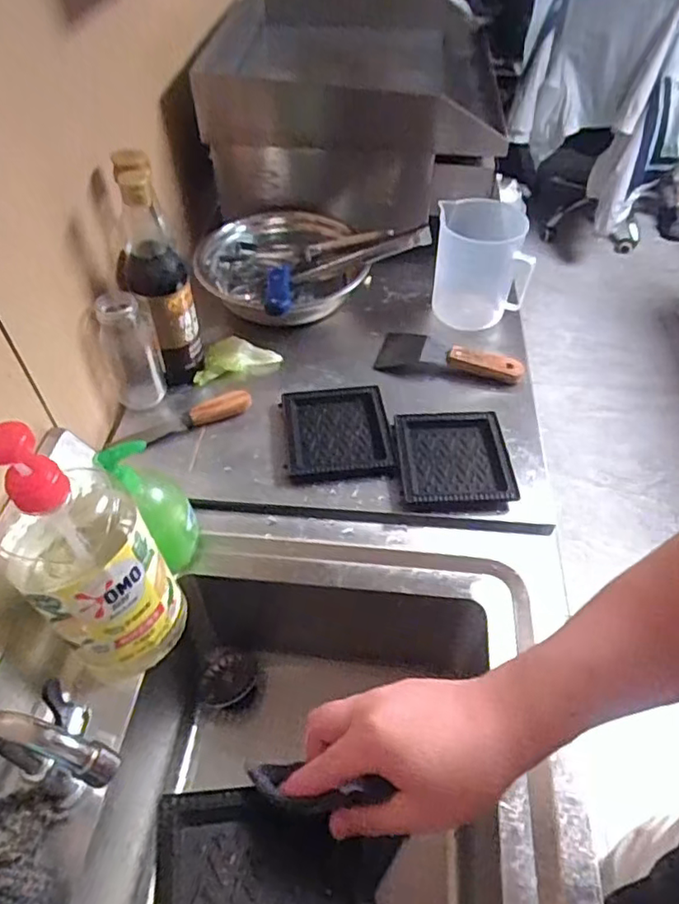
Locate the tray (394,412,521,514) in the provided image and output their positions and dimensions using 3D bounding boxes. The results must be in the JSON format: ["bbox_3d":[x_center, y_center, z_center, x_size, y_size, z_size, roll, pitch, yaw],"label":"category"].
[{"bbox_3d":[0.137,0.010,0.723,0.133,0.016,0.148,1,49,0],"label":"tray"}]

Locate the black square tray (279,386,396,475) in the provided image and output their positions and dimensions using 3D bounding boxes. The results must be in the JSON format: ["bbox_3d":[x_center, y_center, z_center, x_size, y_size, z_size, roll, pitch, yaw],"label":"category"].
[{"bbox_3d":[-0.003,-0.029,0.754,0.131,0.014,0.140,-6,49,-5],"label":"black square tray"}]

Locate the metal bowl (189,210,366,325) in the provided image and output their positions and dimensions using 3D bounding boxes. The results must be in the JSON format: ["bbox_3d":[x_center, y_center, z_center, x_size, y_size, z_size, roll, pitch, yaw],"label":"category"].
[{"bbox_3d":[-0.085,-0.264,0.914,0.236,0.093,0.247,0,49,0],"label":"metal bowl"}]

